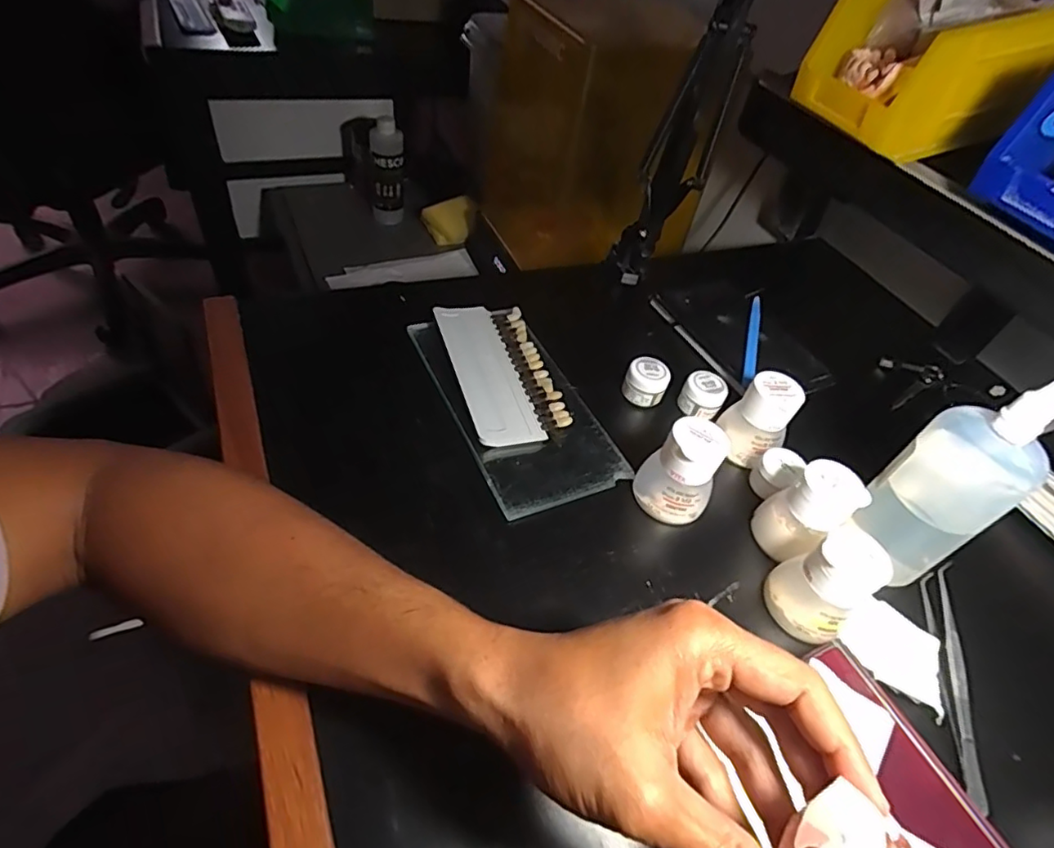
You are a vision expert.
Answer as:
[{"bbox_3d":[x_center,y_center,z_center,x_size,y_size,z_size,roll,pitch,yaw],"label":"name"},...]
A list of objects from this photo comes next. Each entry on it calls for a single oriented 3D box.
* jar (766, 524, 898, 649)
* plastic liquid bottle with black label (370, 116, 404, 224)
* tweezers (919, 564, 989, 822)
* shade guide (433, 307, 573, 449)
[{"bbox_3d":[0.175,0.092,0.339,0.045,0.063,0.047,6,47,-6],"label":"jar"},{"bbox_3d":[-0.225,-0.401,0.929,0.053,0.163,0.061,-2,49,-13],"label":"plastic liquid bottle with black label"},{"bbox_3d":[0.250,0.147,0.339,0.013,0.019,0.136,17,47,4],"label":"tweezers"},{"bbox_3d":[-0.021,-0.044,0.459,0.071,0.012,0.151,-8,50,-18],"label":"shade guide"}]

